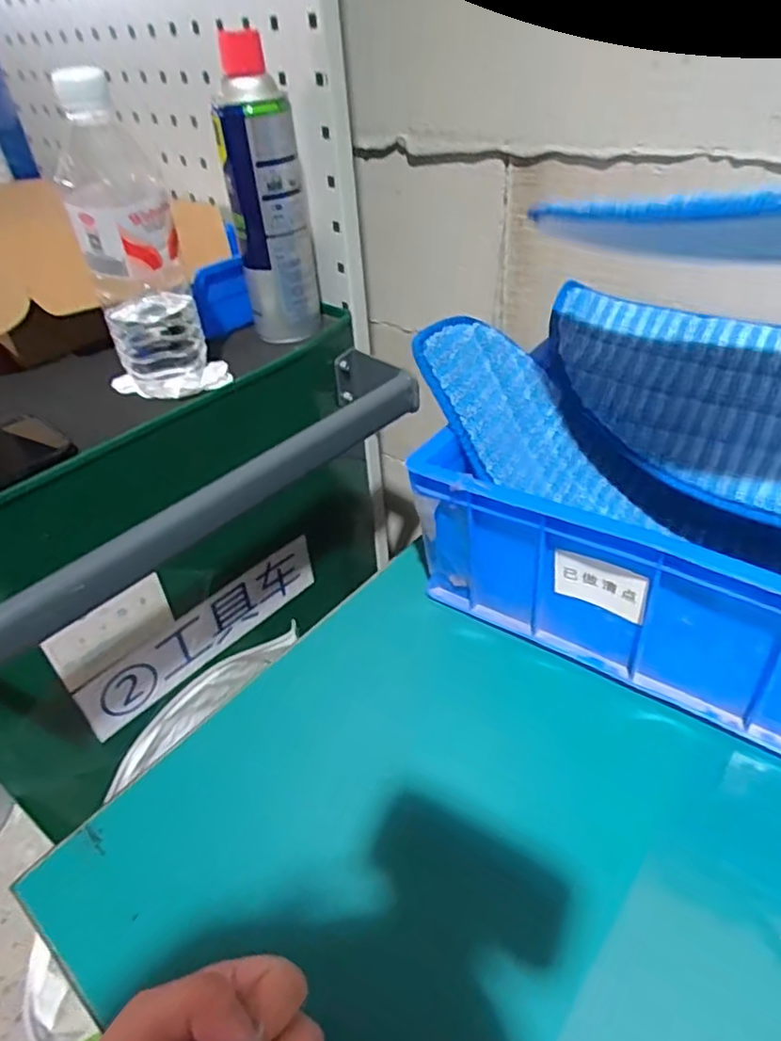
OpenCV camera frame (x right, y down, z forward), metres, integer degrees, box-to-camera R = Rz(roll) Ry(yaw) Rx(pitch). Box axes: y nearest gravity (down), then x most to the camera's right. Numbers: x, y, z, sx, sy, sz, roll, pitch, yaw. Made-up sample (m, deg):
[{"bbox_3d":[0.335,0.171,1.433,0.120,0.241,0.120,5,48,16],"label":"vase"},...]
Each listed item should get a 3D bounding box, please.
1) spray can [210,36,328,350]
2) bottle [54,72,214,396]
[{"bbox_3d":[-0.106,-0.276,0.559,0.062,0.229,0.056,-5,39,1],"label":"spray can"},{"bbox_3d":[-0.192,-0.199,0.482,0.067,0.222,0.060,-19,41,-16],"label":"bottle"}]

